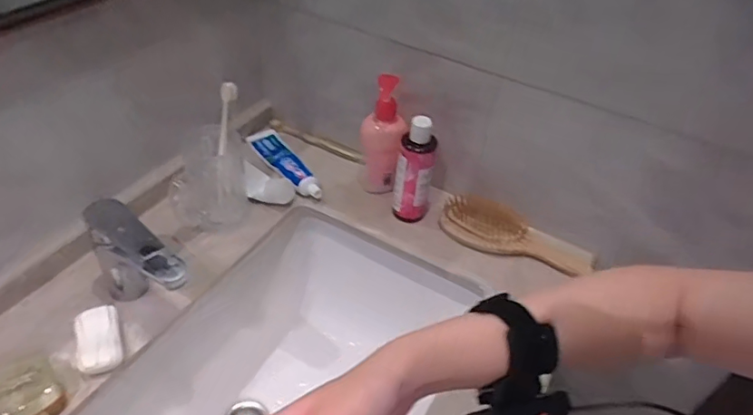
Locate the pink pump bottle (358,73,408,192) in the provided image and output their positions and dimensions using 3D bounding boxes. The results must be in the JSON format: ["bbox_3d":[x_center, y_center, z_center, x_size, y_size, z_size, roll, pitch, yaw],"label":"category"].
[{"bbox_3d":[0.011,-0.104,0.789,0.067,0.180,0.045,6,39,-2],"label":"pink pump bottle"}]

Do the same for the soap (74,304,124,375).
[{"bbox_3d":[-0.309,0.148,0.600,0.046,0.025,0.081,-14,43,-24],"label":"soap"}]

